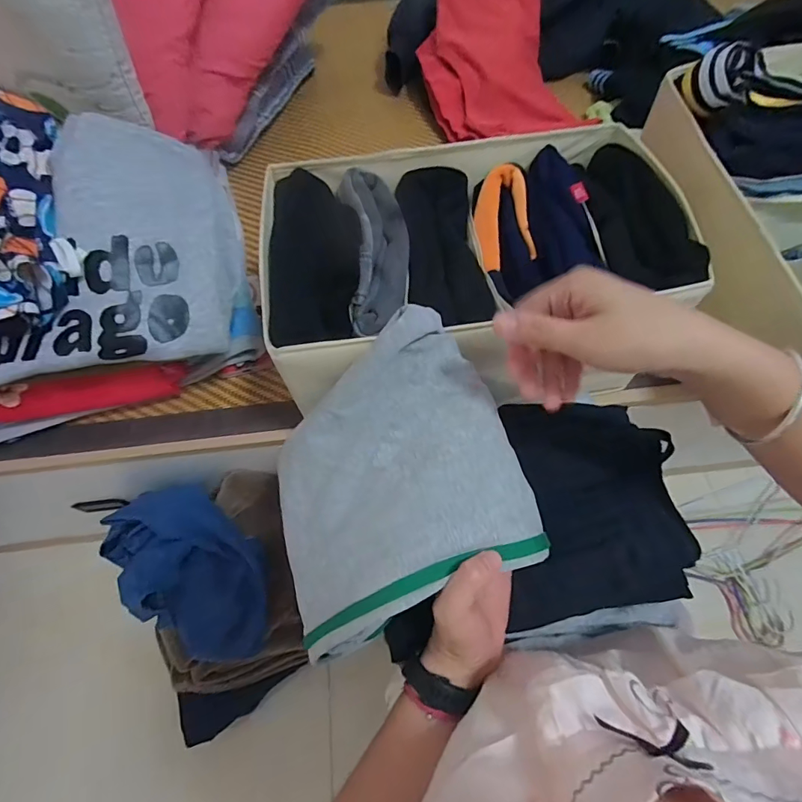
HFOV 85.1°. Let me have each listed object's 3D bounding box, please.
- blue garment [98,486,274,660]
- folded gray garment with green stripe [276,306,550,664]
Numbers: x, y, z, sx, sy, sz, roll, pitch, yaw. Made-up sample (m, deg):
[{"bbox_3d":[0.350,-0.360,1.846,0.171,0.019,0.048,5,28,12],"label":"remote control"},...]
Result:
[{"bbox_3d":[-0.267,0.222,0.572,0.153,0.091,0.244,-45,93,-10],"label":"blue garment"},{"bbox_3d":[-0.019,0.065,0.348,0.212,0.067,0.196,-32,61,16],"label":"folded gray garment with green stripe"}]

